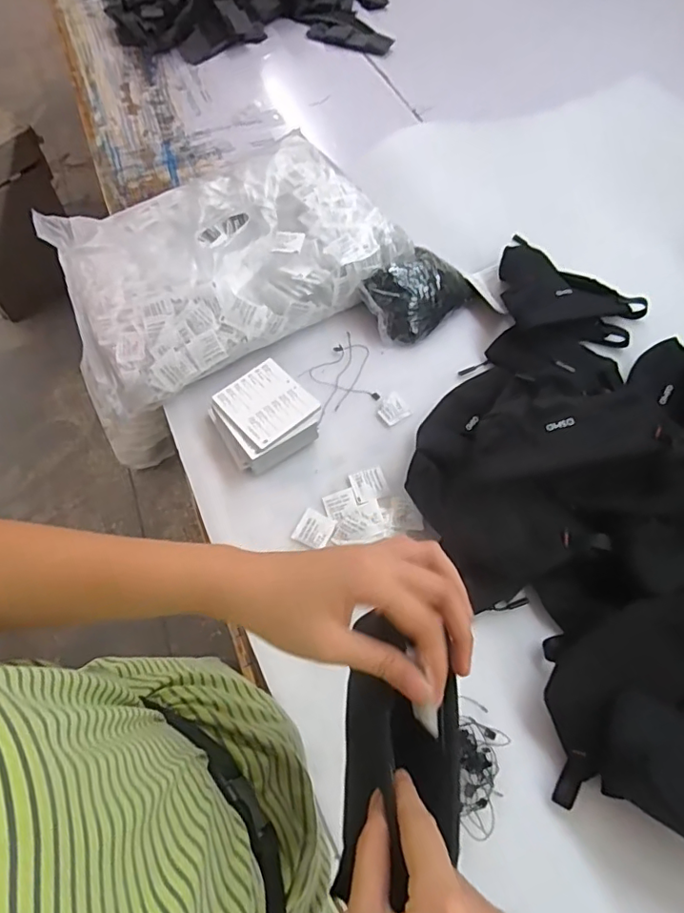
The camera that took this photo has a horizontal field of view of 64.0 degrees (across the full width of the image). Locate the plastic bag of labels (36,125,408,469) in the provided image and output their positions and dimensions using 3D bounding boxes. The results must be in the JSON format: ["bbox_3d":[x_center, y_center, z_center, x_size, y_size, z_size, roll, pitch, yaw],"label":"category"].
[{"bbox_3d":[-0.164,-0.278,0.784,0.429,0.105,0.335,-23,62,-12],"label":"plastic bag of labels"}]

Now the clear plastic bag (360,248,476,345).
[{"bbox_3d":[0.108,-0.227,0.763,0.144,0.037,0.105,-36,105,-16],"label":"clear plastic bag"}]

